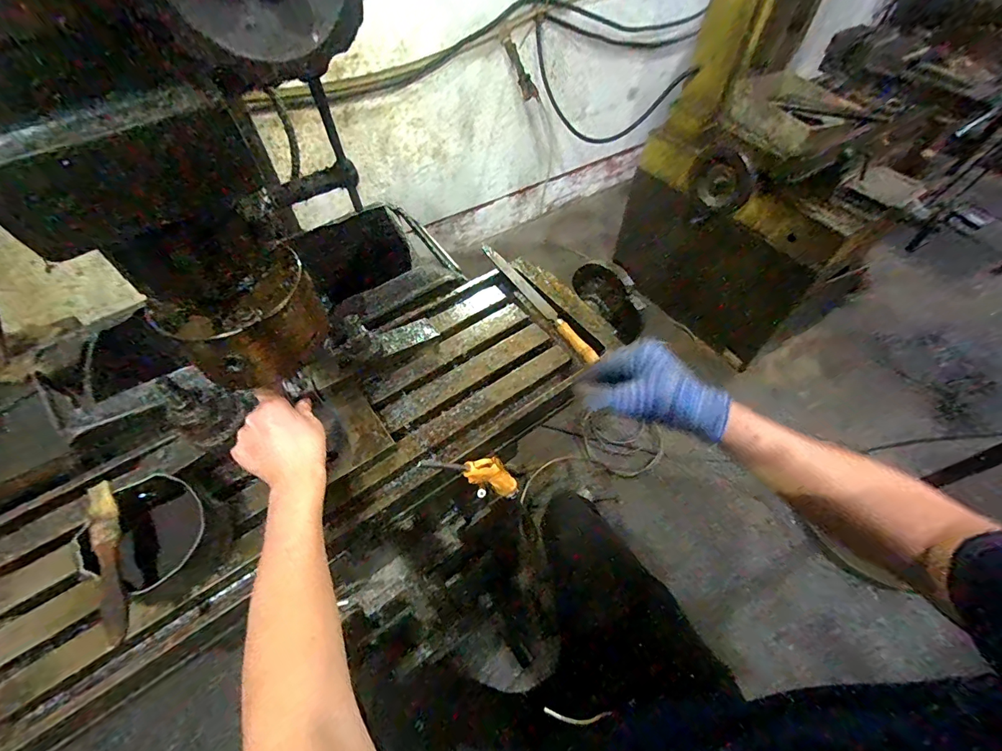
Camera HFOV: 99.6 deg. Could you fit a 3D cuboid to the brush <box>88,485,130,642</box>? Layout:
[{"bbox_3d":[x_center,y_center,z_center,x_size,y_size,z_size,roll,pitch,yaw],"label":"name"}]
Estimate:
[{"bbox_3d":[-0.349,0.162,0.375,0.021,0.017,0.142,-22,70,-15],"label":"brush"}]

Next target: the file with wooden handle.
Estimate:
[{"bbox_3d":[0.051,-0.119,0.630,0.022,0.020,0.286,-26,58,-17],"label":"file with wooden handle"}]

